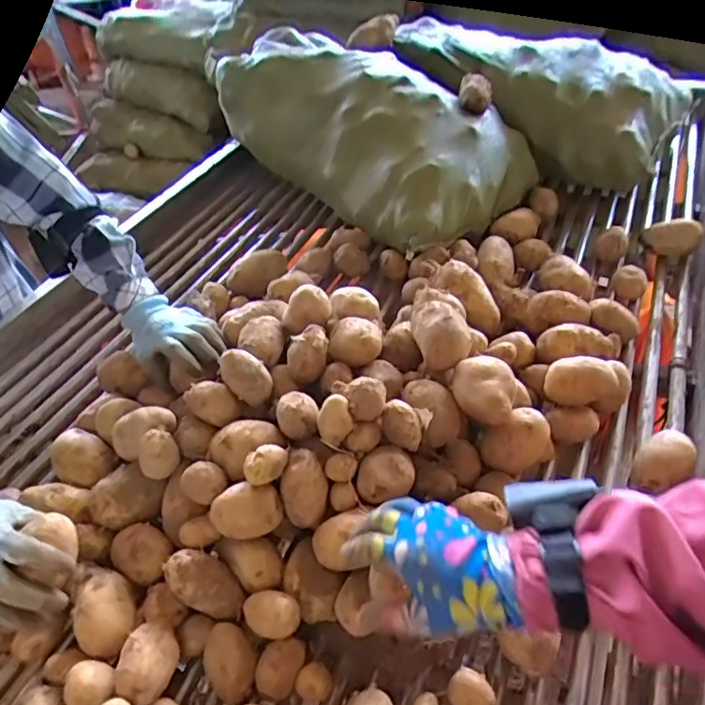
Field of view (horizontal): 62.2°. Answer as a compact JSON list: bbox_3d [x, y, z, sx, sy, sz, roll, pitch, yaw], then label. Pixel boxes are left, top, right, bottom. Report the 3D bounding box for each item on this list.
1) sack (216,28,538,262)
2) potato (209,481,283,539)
[{"bbox_3d":[0.030,-0.461,1.186,0.341,0.236,0.640,-28,46,-27],"label":"sack"},{"bbox_3d":[-0.106,0.161,0.582,0.069,0.051,0.038,-6,40,-4],"label":"potato"}]

